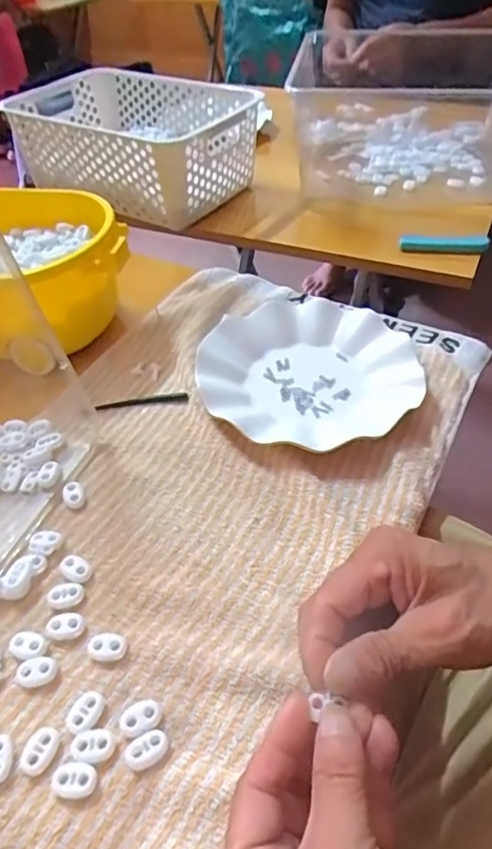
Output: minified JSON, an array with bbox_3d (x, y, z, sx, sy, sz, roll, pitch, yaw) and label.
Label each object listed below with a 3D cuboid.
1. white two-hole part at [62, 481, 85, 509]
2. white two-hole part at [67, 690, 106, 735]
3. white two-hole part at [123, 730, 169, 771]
[{"bbox_3d":[-0.125,0.050,0.408,0.015,0.005,0.021,-20,48,-17],"label":"white two-hole part"},{"bbox_3d":[-0.087,0.156,0.307,0.016,0.006,0.022,16,49,18],"label":"white two-hole part"},{"bbox_3d":[-0.051,0.168,0.292,0.022,0.007,0.015,-20,48,-16],"label":"white two-hole part"}]

